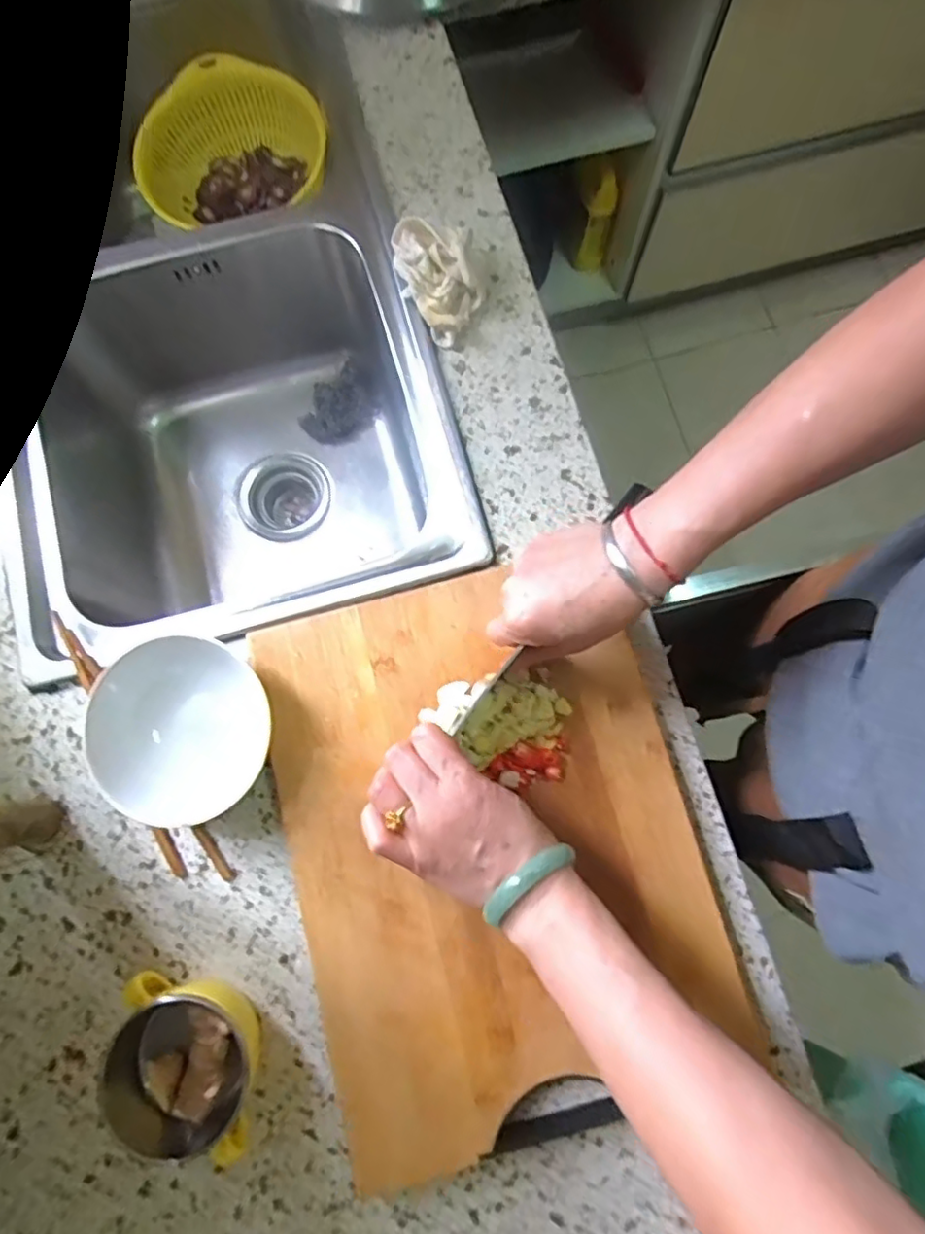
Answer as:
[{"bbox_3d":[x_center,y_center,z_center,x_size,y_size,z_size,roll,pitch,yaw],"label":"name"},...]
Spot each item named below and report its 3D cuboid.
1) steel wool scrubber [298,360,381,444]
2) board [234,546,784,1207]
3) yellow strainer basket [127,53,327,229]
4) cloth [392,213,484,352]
[{"bbox_3d":[-0.151,-0.259,0.772,0.104,0.042,0.076,-30,79,-5],"label":"steel wool scrubber"},{"bbox_3d":[0.025,0.161,0.473,0.301,0.026,0.396,-14,78,-2],"label":"board"},{"bbox_3d":[-0.267,-0.536,0.722,0.213,0.086,0.170,-26,79,-4],"label":"yellow strainer basket"},{"bbox_3d":[-0.020,-0.308,0.561,0.070,0.043,0.119,-16,79,-2],"label":"cloth"}]

